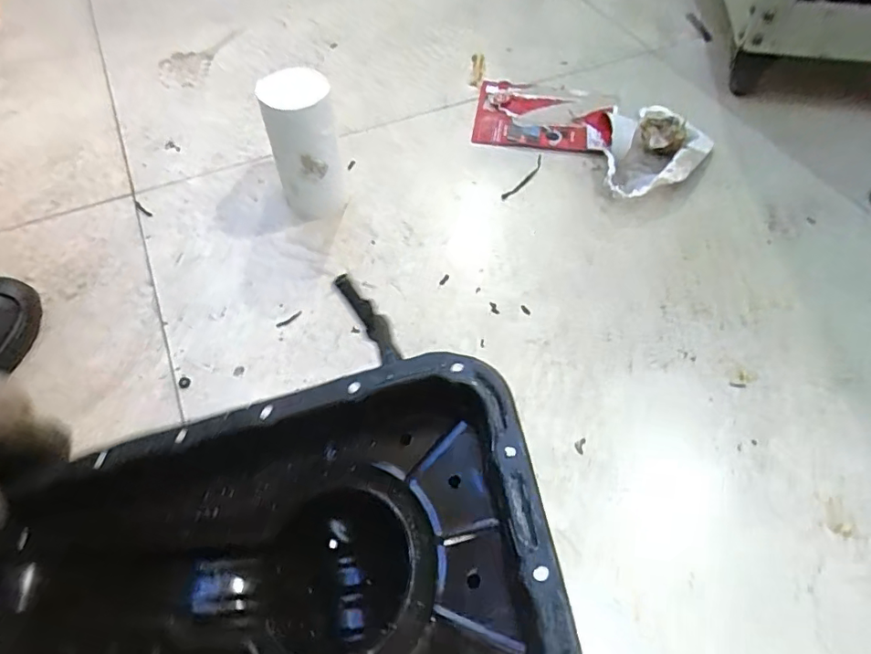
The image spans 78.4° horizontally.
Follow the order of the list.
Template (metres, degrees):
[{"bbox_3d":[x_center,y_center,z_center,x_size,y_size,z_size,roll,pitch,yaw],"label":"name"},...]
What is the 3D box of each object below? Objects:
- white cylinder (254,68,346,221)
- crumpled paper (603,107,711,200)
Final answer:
[{"bbox_3d":[-0.141,-0.190,0.581,0.071,0.151,0.059,-12,56,-9],"label":"white cylinder"},{"bbox_3d":[0.282,-0.233,0.700,0.113,0.037,0.184,33,61,21],"label":"crumpled paper"}]

